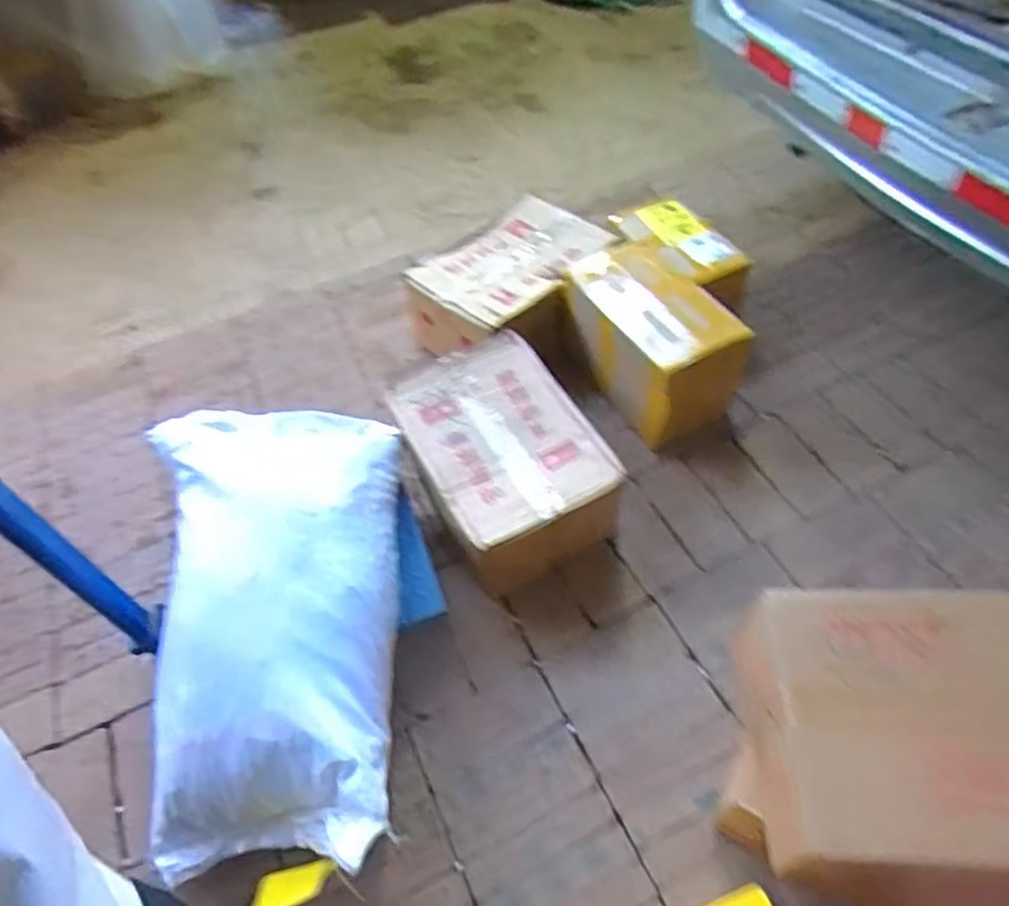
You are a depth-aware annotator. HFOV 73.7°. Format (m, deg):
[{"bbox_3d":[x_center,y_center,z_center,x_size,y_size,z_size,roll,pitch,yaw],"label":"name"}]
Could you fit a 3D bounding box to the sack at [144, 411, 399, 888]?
[{"bbox_3d":[-0.350,0.223,1.009,0.364,0.202,0.670,-6,53,1],"label":"sack"}]

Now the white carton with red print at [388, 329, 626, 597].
[{"bbox_3d":[-0.002,0.018,1.234,0.301,0.180,0.423,-26,55,-14],"label":"white carton with red print"}]

